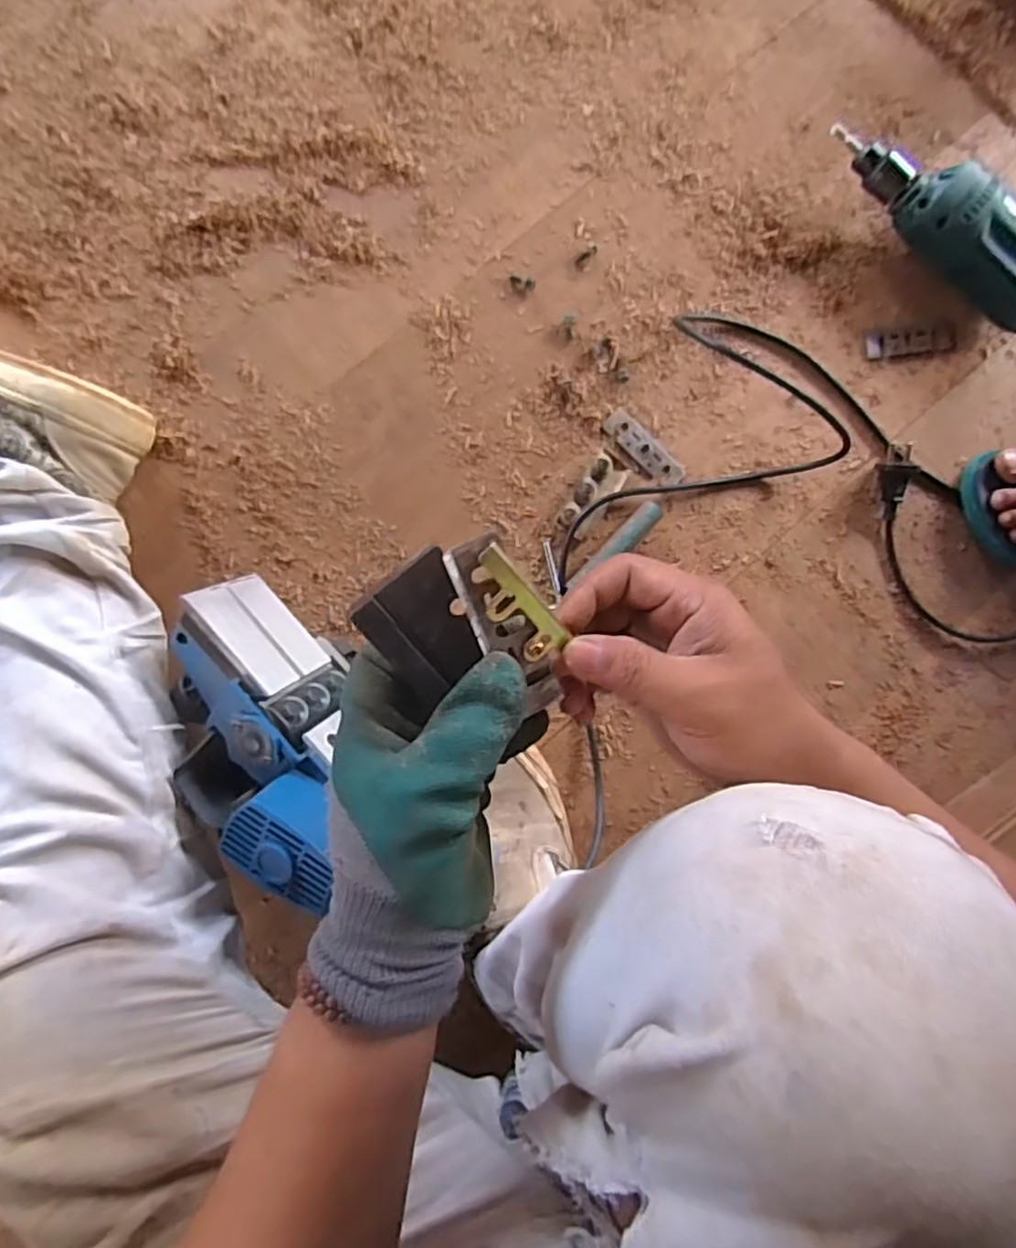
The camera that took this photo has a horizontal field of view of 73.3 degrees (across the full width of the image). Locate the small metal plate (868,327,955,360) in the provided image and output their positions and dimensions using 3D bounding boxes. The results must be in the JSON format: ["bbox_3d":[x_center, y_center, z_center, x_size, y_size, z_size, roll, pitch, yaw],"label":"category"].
[{"bbox_3d":[0.367,-0.256,0.621,0.084,0.005,0.021,-7,90,-6],"label":"small metal plate"}]

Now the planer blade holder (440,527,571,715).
[{"bbox_3d":[0.002,0.000,0.288,0.033,0.009,0.079,-34,112,-5],"label":"planer blade holder"}]

